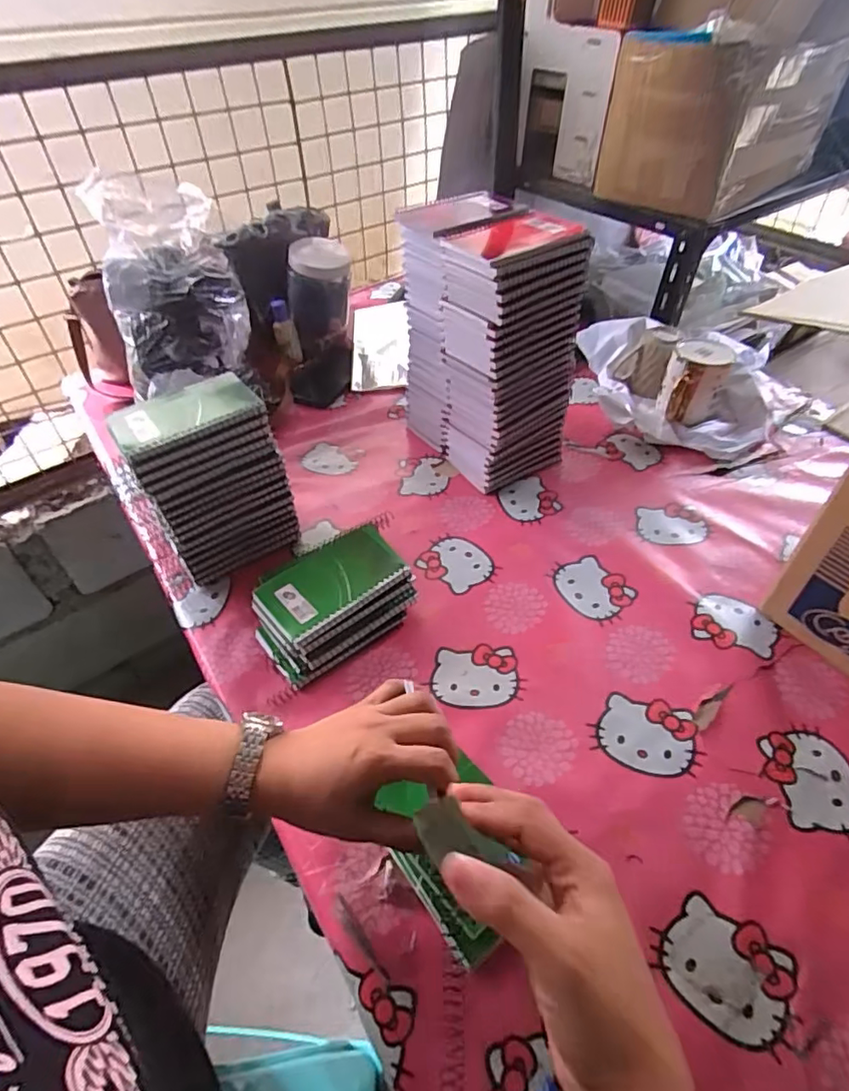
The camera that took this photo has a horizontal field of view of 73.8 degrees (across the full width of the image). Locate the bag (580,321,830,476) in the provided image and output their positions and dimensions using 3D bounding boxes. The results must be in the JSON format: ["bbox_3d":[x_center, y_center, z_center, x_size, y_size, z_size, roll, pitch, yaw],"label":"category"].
[{"bbox_3d":[0.385,-0.233,0.806,0.365,0.092,0.284,19,51,21],"label":"bag"}]

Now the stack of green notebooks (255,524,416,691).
[{"bbox_3d":[-0.091,0.053,0.568,0.156,0.076,0.098,-31,52,-23],"label":"stack of green notebooks"}]

